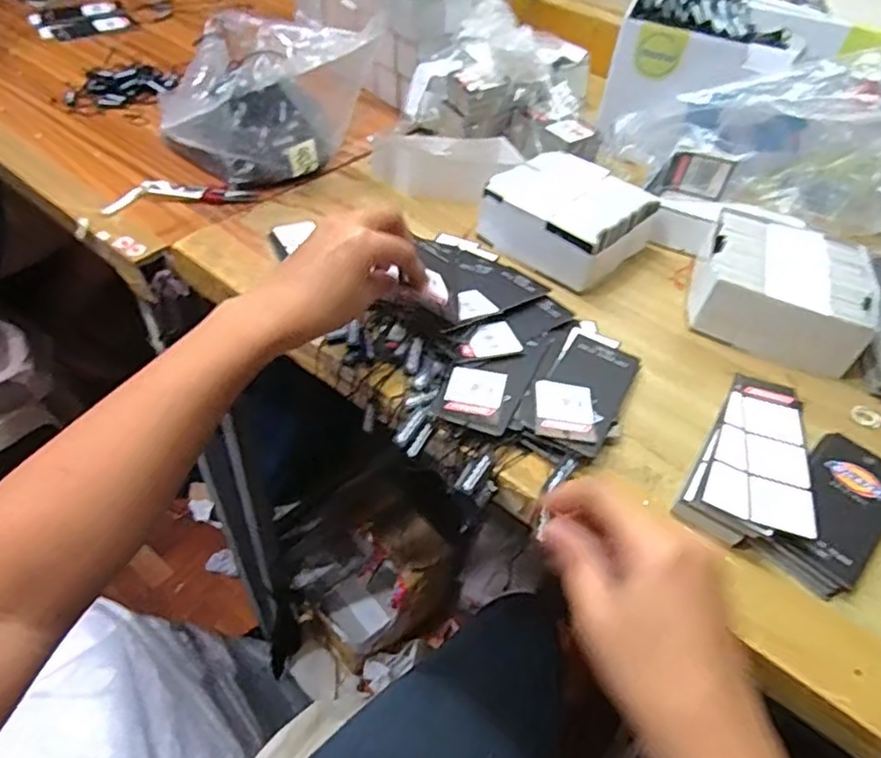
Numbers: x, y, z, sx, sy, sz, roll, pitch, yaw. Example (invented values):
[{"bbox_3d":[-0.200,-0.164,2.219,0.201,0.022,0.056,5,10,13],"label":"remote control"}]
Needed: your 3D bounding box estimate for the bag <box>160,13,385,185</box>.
[{"bbox_3d":[-0.160,-0.236,0.548,0.166,0.126,0.115,-22,52,-23],"label":"bag"}]

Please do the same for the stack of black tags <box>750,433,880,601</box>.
[{"bbox_3d":[0.237,0.075,0.372,0.052,0.024,0.120,36,54,26],"label":"stack of black tags"}]

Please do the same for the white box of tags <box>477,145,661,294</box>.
[{"bbox_3d":[0.108,-0.140,0.537,0.115,0.045,0.119,37,54,27],"label":"white box of tags"}]

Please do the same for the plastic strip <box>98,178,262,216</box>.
[{"bbox_3d":[-0.236,-0.170,0.574,0.128,0.009,0.036,-8,48,-11],"label":"plastic strip"}]

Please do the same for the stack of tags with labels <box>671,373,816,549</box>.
[{"bbox_3d":[0.197,0.050,0.389,0.065,0.023,0.124,27,51,20],"label":"stack of tags with labels"}]

